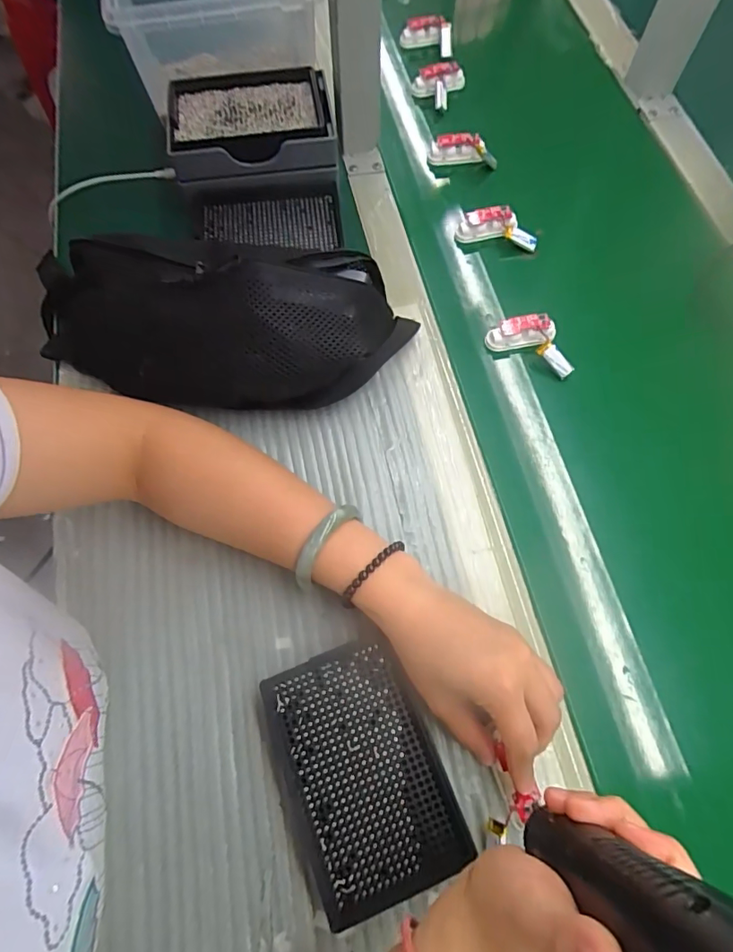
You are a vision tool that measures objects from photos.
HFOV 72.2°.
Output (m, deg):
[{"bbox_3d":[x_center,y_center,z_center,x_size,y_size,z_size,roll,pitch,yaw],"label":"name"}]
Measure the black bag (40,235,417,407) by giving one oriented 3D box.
[{"bbox_3d":[-0.127,-0.127,0.405,0.323,0.090,0.125,4,68,2],"label":"black bag"}]

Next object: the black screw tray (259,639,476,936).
[{"bbox_3d":[-0.002,0.181,0.316,0.092,0.021,0.137,-20,69,-8],"label":"black screw tray"}]

